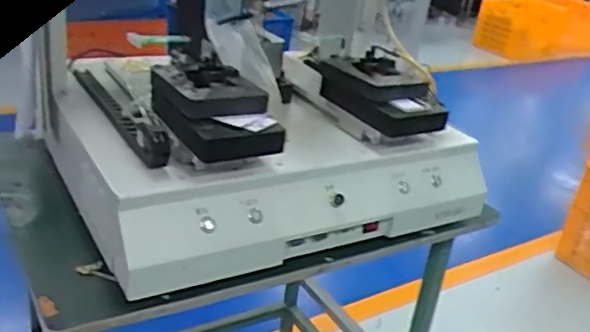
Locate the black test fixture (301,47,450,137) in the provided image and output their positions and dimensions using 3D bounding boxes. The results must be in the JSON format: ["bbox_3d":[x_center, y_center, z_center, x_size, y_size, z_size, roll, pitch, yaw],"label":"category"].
[{"bbox_3d":[0.134,-0.141,1.046,0.170,0.094,0.222,-2,28,-18],"label":"black test fixture"}]

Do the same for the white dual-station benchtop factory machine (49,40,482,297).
[{"bbox_3d":[-0.029,-0.058,1.012,0.623,0.209,0.407,-10,31,-31],"label":"white dual-station benchtop factory machine"}]

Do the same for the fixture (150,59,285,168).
[{"bbox_3d":[-0.119,-0.083,0.865,0.132,0.082,0.219,-7,30,-28],"label":"fixture"}]

